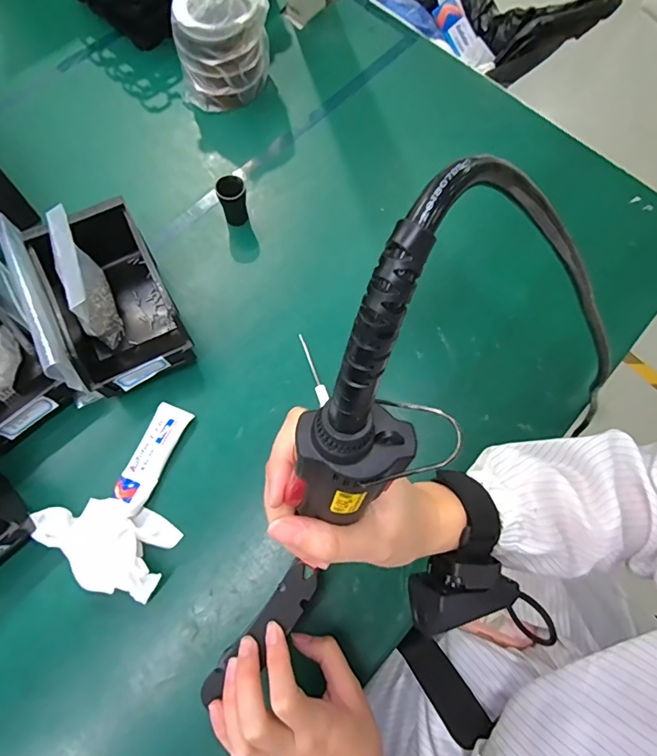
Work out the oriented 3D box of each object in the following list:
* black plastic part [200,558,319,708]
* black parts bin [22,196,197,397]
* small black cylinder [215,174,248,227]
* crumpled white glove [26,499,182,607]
[{"bbox_3d":[-0.049,0.180,0.329,0.028,0.013,0.106,44,72,11],"label":"black plastic part"},{"bbox_3d":[-0.215,-0.077,0.470,0.100,0.073,0.175,-26,75,-10],"label":"black parts bin"},{"bbox_3d":[-0.107,-0.199,0.520,0.029,0.057,0.024,-12,73,-6],"label":"small black cylinder"},{"bbox_3d":[-0.205,0.147,0.420,0.123,0.033,0.073,19,72,4],"label":"crumpled white glove"}]

